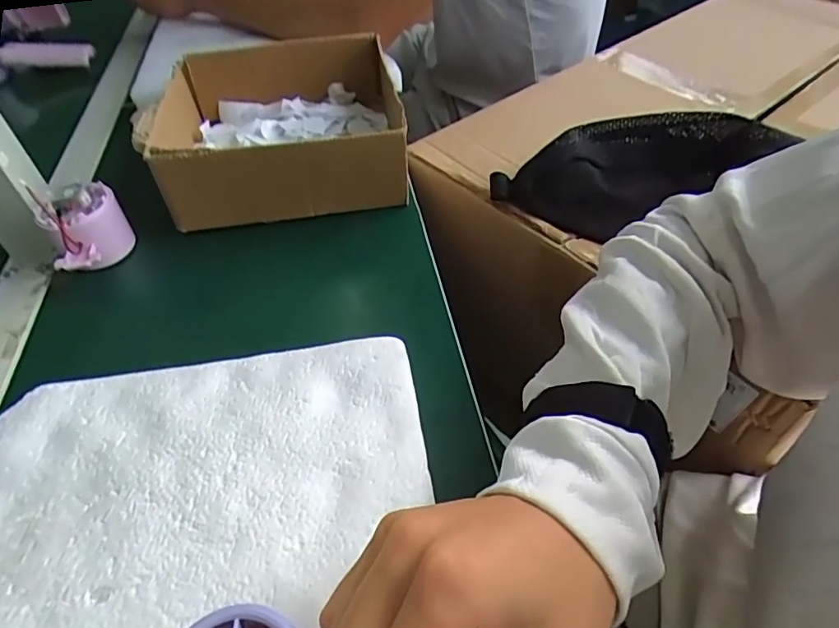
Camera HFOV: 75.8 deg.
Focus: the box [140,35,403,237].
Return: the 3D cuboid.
[{"bbox_3d":[-0.124,-0.175,0.499,0.198,0.074,0.204,-10,48,-6],"label":"box"}]

